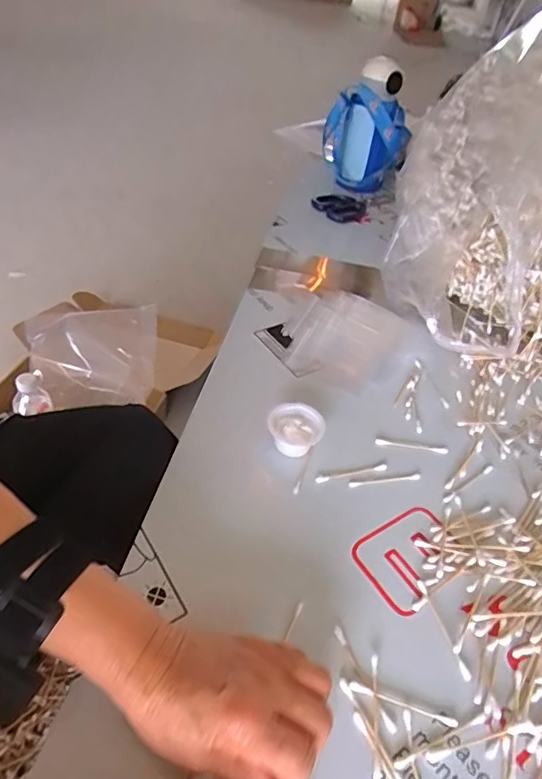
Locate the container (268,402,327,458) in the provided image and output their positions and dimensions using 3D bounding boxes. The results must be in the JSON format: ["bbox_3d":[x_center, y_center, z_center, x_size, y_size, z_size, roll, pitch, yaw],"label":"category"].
[{"bbox_3d":[0.024,0.042,0.500,0.051,0.031,0.055,4,44,-4],"label":"container"}]

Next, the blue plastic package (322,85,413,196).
[{"bbox_3d":[0.172,-0.463,0.947,0.150,0.159,0.110,12,44,5],"label":"blue plastic package"}]

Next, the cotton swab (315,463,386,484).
[{"bbox_3d":[0.077,0.079,0.484,0.072,0.004,0.010,-7,46,-14],"label":"cotton swab"}]

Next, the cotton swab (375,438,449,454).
[{"bbox_3d":[0.143,0.058,0.518,0.073,0.005,0.009,10,44,3],"label":"cotton swab"}]

